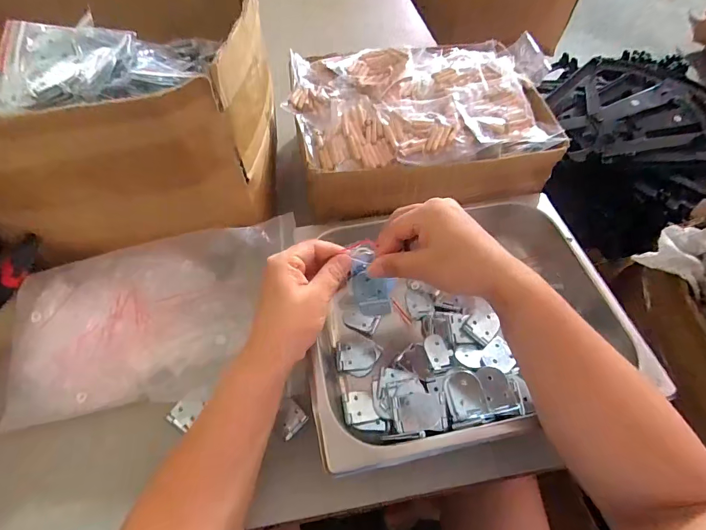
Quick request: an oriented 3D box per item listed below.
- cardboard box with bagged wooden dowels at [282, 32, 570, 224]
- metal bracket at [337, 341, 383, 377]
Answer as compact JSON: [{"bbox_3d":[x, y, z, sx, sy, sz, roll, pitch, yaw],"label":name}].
[{"bbox_3d":[0.093,-0.196,0.509,0.333,0.100,0.261,-7,56,-8],"label":"cardboard box with bagged wooden dowels"},{"bbox_3d":[0.007,0.104,0.430,0.049,0.010,0.040,-6,56,-7],"label":"metal bracket"}]

